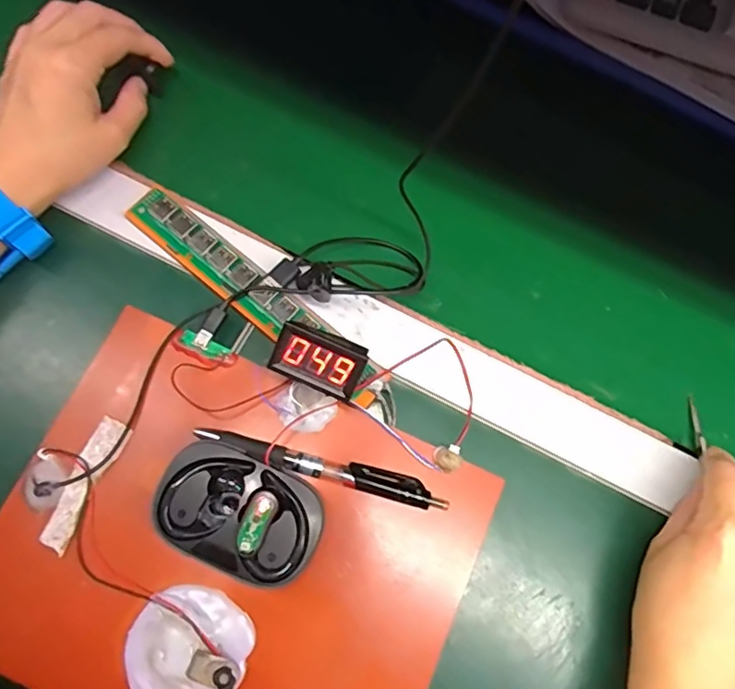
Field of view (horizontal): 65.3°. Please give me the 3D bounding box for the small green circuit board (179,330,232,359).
[{"bbox_3d":[-0.098,0.001,0.348,0.031,0.005,0.009,23,77,-12],"label":"small green circuit board"}]

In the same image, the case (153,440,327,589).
[{"bbox_3d":[-0.069,0.091,0.308,0.087,0.037,0.058,24,74,-1],"label":"case"}]

